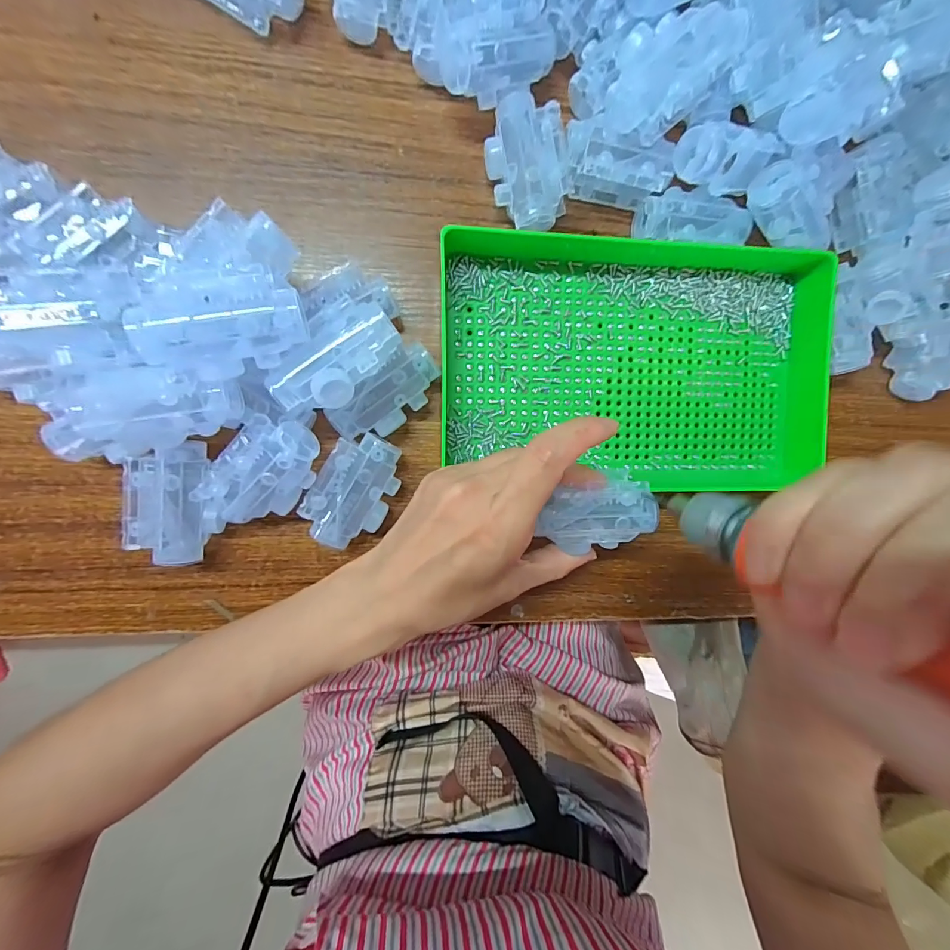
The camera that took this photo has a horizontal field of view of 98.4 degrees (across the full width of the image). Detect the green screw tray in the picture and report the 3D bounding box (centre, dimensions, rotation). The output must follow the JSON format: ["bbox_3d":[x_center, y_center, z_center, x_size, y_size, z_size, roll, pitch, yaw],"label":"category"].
[{"bbox_3d":[0.100,-0.070,0.262,0.238,0.029,0.152,2,95,-5],"label":"green screw tray"}]

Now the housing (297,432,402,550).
[{"bbox_3d":[-0.072,0.009,0.249,0.043,0.026,0.068,31,92,-7],"label":"housing"}]

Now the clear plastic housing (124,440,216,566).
[{"bbox_3d":[-0.171,0.016,0.234,0.033,0.030,0.069,5,95,-6],"label":"clear plastic housing"}]

